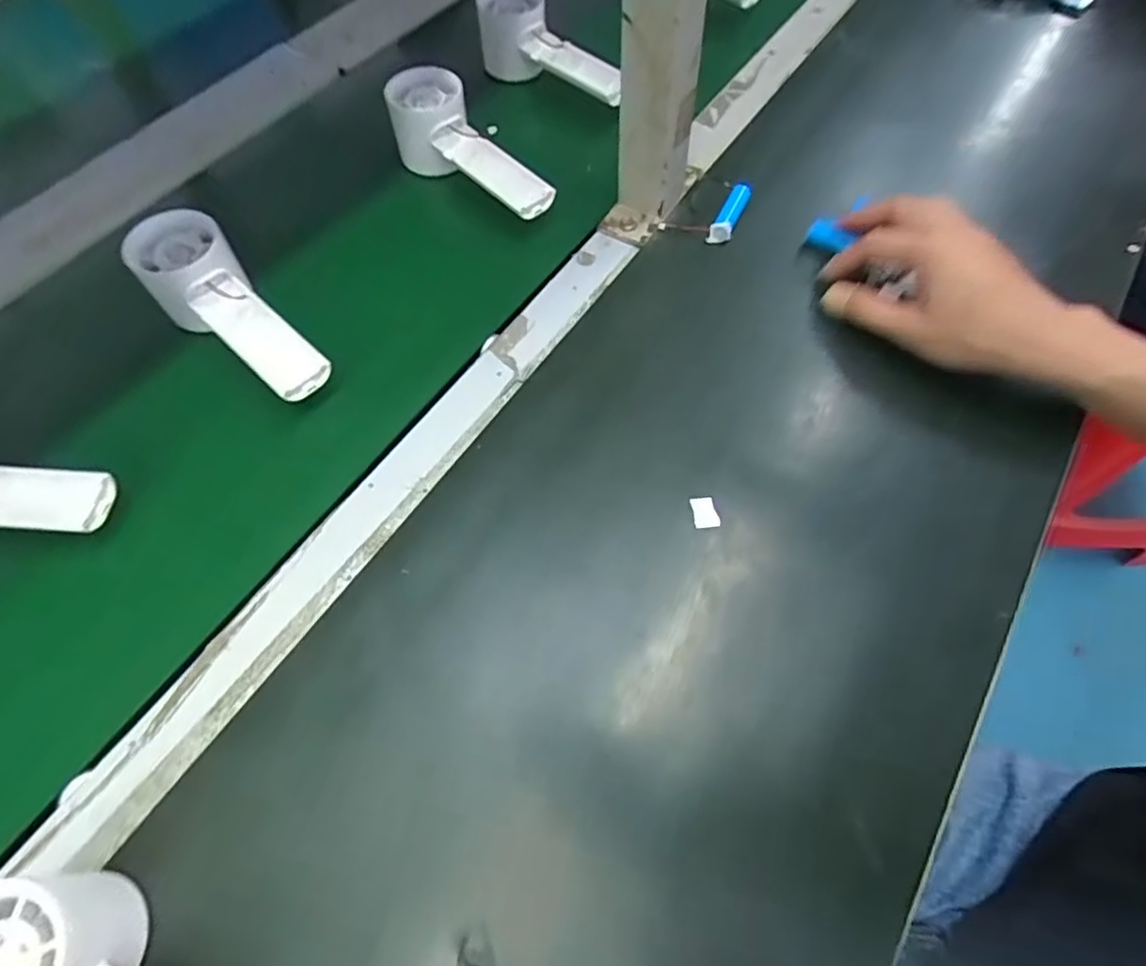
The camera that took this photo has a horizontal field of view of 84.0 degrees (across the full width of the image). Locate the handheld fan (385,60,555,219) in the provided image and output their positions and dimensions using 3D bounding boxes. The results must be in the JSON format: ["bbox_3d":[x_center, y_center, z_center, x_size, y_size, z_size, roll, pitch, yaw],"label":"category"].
[{"bbox_3d":[-0.082,-0.254,0.488,0.053,0.050,0.158,-36,69,-19],"label":"handheld fan"}]

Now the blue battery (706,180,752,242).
[{"bbox_3d":[0.117,-0.200,0.468,0.016,0.016,0.048,27,78,11],"label":"blue battery"}]

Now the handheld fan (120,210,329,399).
[{"bbox_3d":[-0.216,-0.104,0.410,0.056,0.067,0.150,-41,71,-20],"label":"handheld fan"}]

